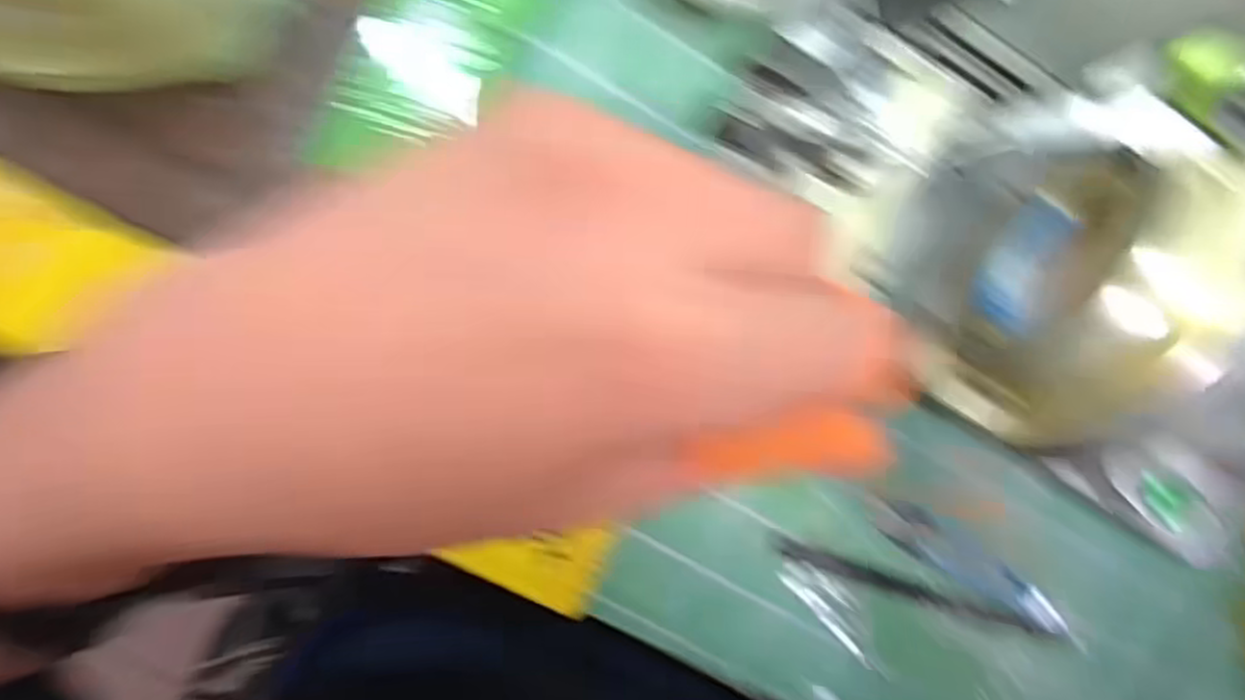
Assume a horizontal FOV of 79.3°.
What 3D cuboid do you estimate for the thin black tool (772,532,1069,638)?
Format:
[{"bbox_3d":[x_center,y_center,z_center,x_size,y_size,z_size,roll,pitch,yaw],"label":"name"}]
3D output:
[{"bbox_3d":[0.162,0.133,0.413,0.172,0.008,0.011,20,90,-8],"label":"thin black tool"}]

